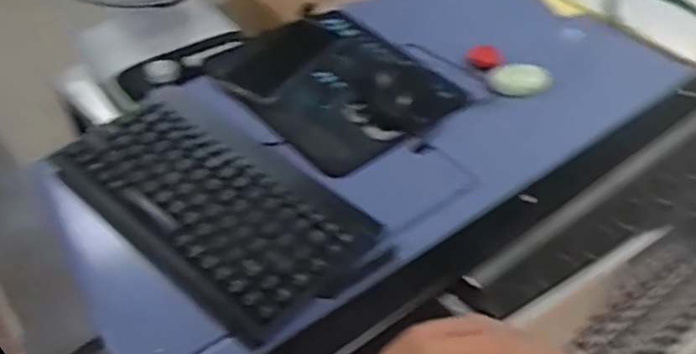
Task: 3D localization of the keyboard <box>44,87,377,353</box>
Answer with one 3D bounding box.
[{"bbox_3d":[-0.126,0.019,0.590,0.290,0.031,0.151,31,52,26],"label":"keyboard"}]

